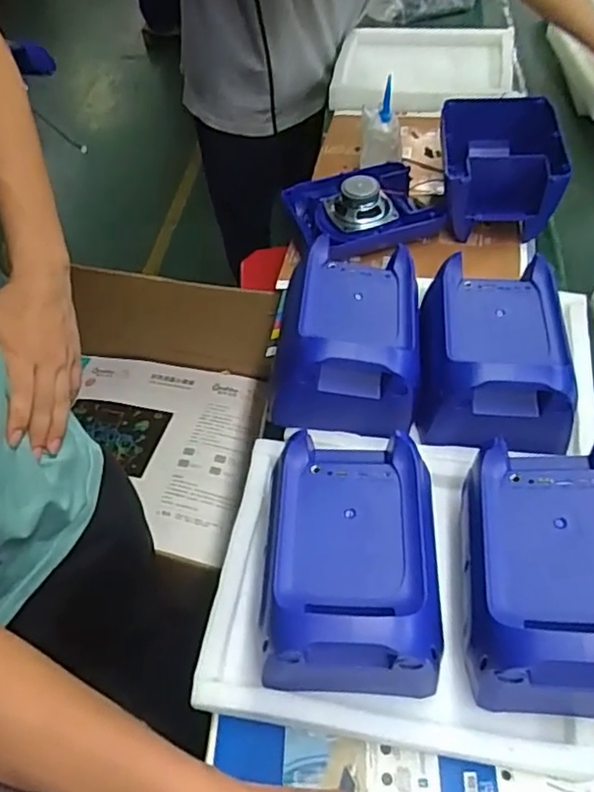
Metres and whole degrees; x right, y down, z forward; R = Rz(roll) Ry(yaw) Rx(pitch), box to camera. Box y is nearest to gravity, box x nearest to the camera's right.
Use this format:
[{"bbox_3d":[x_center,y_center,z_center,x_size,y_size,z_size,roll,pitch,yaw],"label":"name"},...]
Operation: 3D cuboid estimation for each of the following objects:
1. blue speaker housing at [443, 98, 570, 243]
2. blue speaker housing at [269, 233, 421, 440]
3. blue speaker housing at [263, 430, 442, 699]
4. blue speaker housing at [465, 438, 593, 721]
[{"bbox_3d":[0.318,-0.362,0.979,0.174,0.133,0.204,5,54,7],"label":"blue speaker housing"},{"bbox_3d":[0.059,-0.070,0.735,0.157,0.115,0.230,3,54,6],"label":"blue speaker housing"},{"bbox_3d":[0.054,0.148,0.580,0.155,0.111,0.220,1,53,5],"label":"blue speaker housing"},{"bbox_3d":[0.233,0.151,0.545,0.155,0.122,0.215,3,54,6],"label":"blue speaker housing"}]

